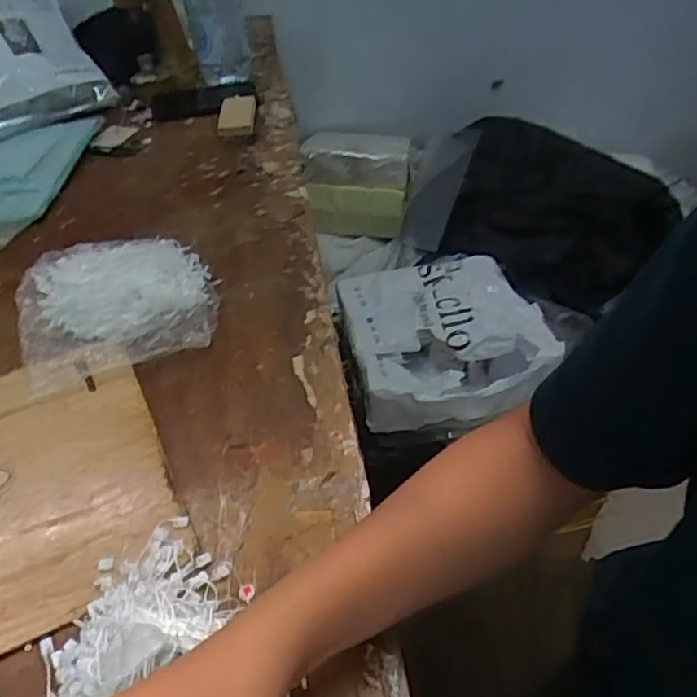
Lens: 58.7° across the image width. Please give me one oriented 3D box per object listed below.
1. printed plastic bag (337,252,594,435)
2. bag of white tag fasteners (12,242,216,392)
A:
[{"bbox_3d":[0.155,-0.020,0.953,0.294,0.095,0.291,-8,44,-4],"label":"printed plastic bag"},{"bbox_3d":[-0.215,-0.045,0.582,0.171,0.038,0.169,-16,45,-12],"label":"bag of white tag fasteners"}]

